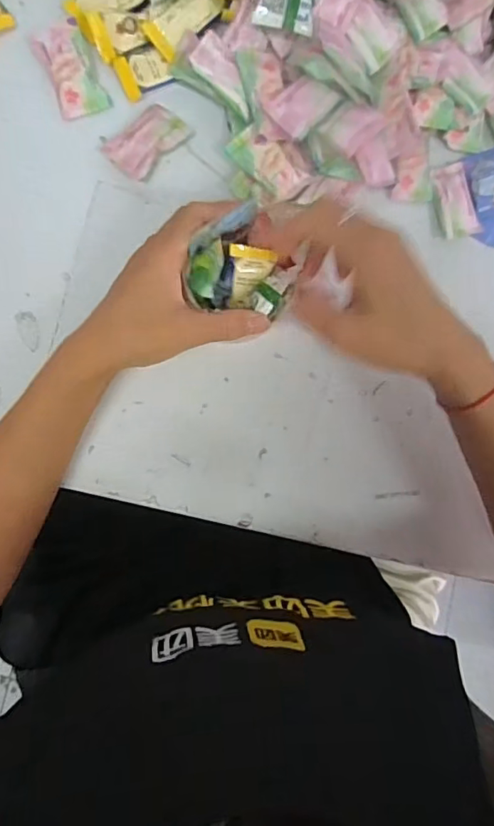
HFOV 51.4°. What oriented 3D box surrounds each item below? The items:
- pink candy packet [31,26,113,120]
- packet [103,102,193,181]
[{"bbox_3d":[-0.133,-0.259,0.387,0.037,0.012,0.064,-23,91,-9],"label":"pink candy packet"},{"bbox_3d":[-0.076,-0.210,0.392,0.039,0.010,0.063,42,82,-5],"label":"packet"}]

